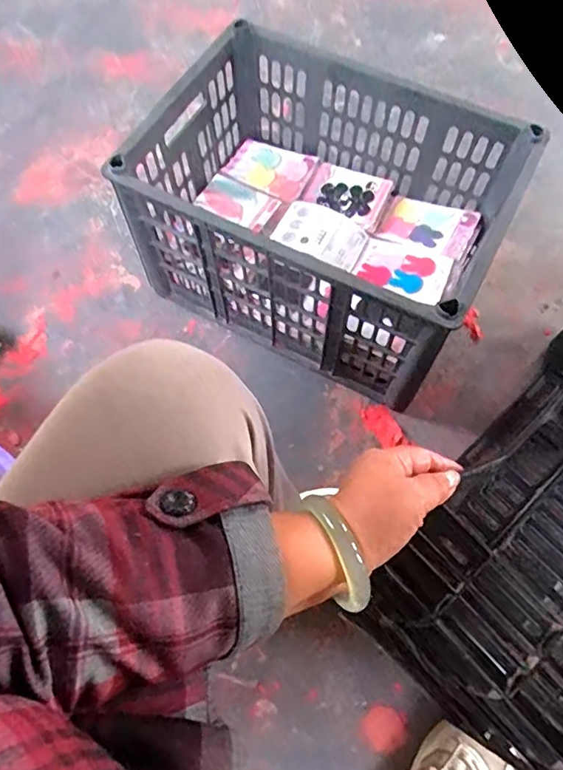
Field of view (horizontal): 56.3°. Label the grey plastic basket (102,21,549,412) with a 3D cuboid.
[{"bbox_3d":[0.058,-0.239,0.780,0.449,0.278,0.320,26,70,9],"label":"grey plastic basket"}]

